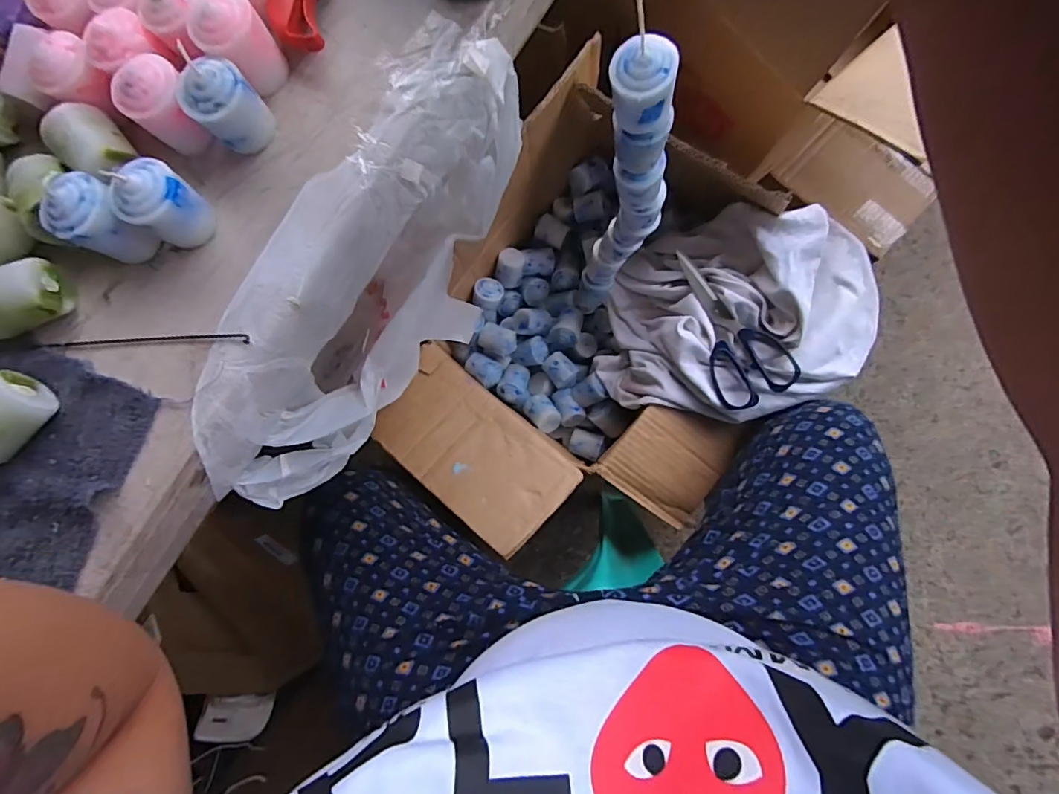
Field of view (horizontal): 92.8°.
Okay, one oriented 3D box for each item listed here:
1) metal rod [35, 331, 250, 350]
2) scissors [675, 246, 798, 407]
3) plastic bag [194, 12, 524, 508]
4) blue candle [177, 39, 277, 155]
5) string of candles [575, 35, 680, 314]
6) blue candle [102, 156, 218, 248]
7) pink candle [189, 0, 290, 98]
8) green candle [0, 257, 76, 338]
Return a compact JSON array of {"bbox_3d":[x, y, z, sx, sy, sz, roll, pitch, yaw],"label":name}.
[{"bbox_3d":[-0.233,-0.035,0.305,0.134,0.006,0.009,-1,84,6],"label":"metal rod"},{"bbox_3d":[0.203,-0.072,0.544,0.076,0.022,0.179,-35,82,2],"label":"scissors"},{"bbox_3d":[-0.122,-0.081,0.394,0.090,0.188,0.339,30,88,8],"label":"plastic bag"},{"bbox_3d":[-0.175,-0.169,0.294,0.036,0.048,0.031,-45,82,0],"label":"blue candle"},{"bbox_3d":[0.080,-0.160,0.477,0.065,0.401,0.039,-26,82,3],"label":"string of candles"},{"bbox_3d":[-0.210,-0.111,0.292,0.035,0.045,0.035,41,89,8],"label":"blue candle"},{"bbox_3d":[-0.170,-0.208,0.299,0.039,0.047,0.036,-45,82,0],"label":"pink candle"},{"bbox_3d":[-0.306,-0.058,0.300,0.043,0.040,0.032,-25,82,3],"label":"green candle"}]

